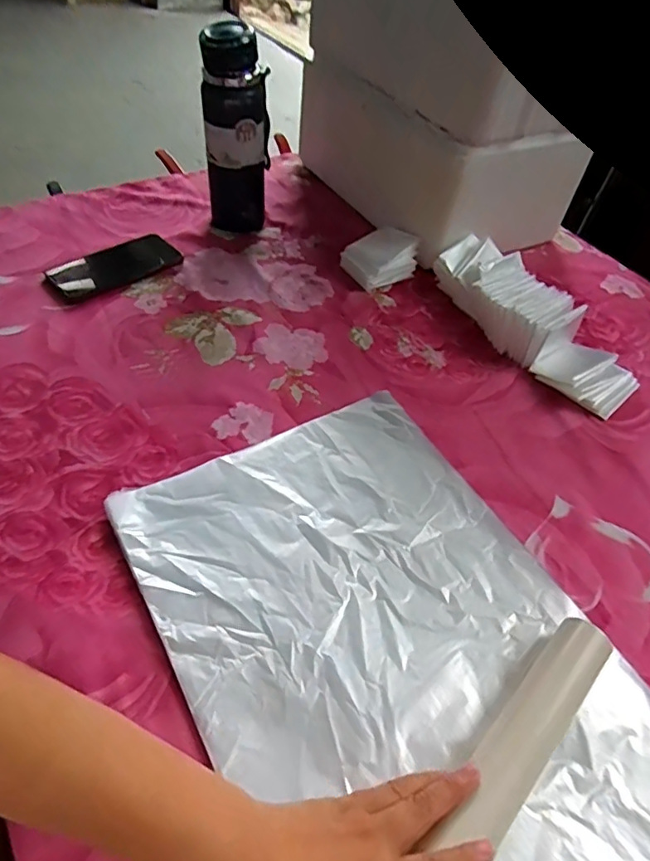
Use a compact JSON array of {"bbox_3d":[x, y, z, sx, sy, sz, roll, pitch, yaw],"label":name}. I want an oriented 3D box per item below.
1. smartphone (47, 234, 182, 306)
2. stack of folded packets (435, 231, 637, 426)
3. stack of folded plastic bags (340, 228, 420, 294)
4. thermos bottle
[{"bbox_3d":[-0.278,-0.216,0.712,0.083,0.015,0.163,39,56,24],"label":"smartphone"},{"bbox_3d":[0.259,-0.139,0.683,0.096,0.064,0.288,-26,57,-26],"label":"stack of folded packets"},{"bbox_3d":[0.077,-0.237,0.747,0.096,0.051,0.072,-31,59,-28],"label":"stack of folded plastic bags"},{"bbox_3d":[-0.114,-0.374,0.711,0.082,0.238,0.072,-1,50,-7],"label":"thermos bottle"}]

